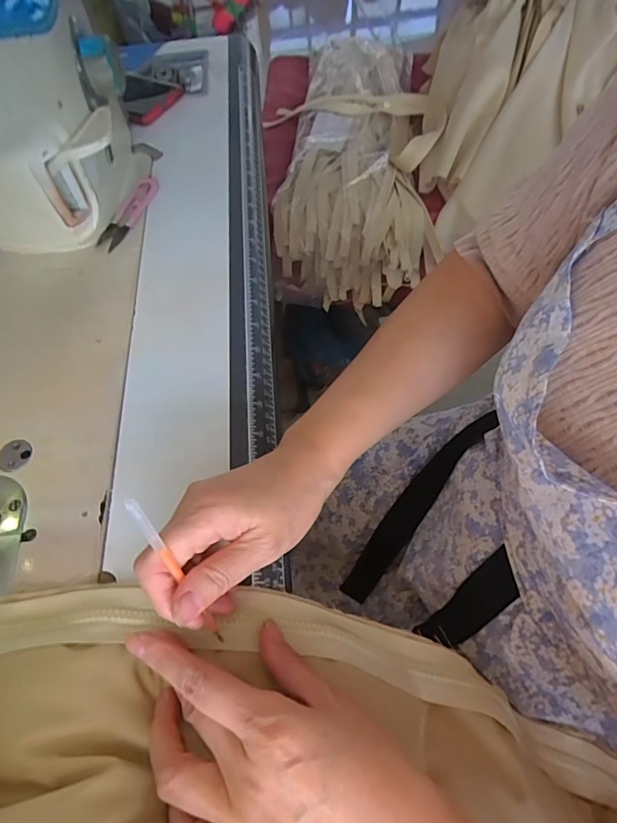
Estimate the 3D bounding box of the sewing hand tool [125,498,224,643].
[{"bbox_3d":[-0.064,0.084,0.238,0.005,0.109,0.004,-26,31,-11],"label":"sewing hand tool"}]

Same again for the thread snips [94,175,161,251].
[{"bbox_3d":[-0.178,-0.198,0.468,0.024,0.009,0.099,12,61,11],"label":"thread snips"}]

